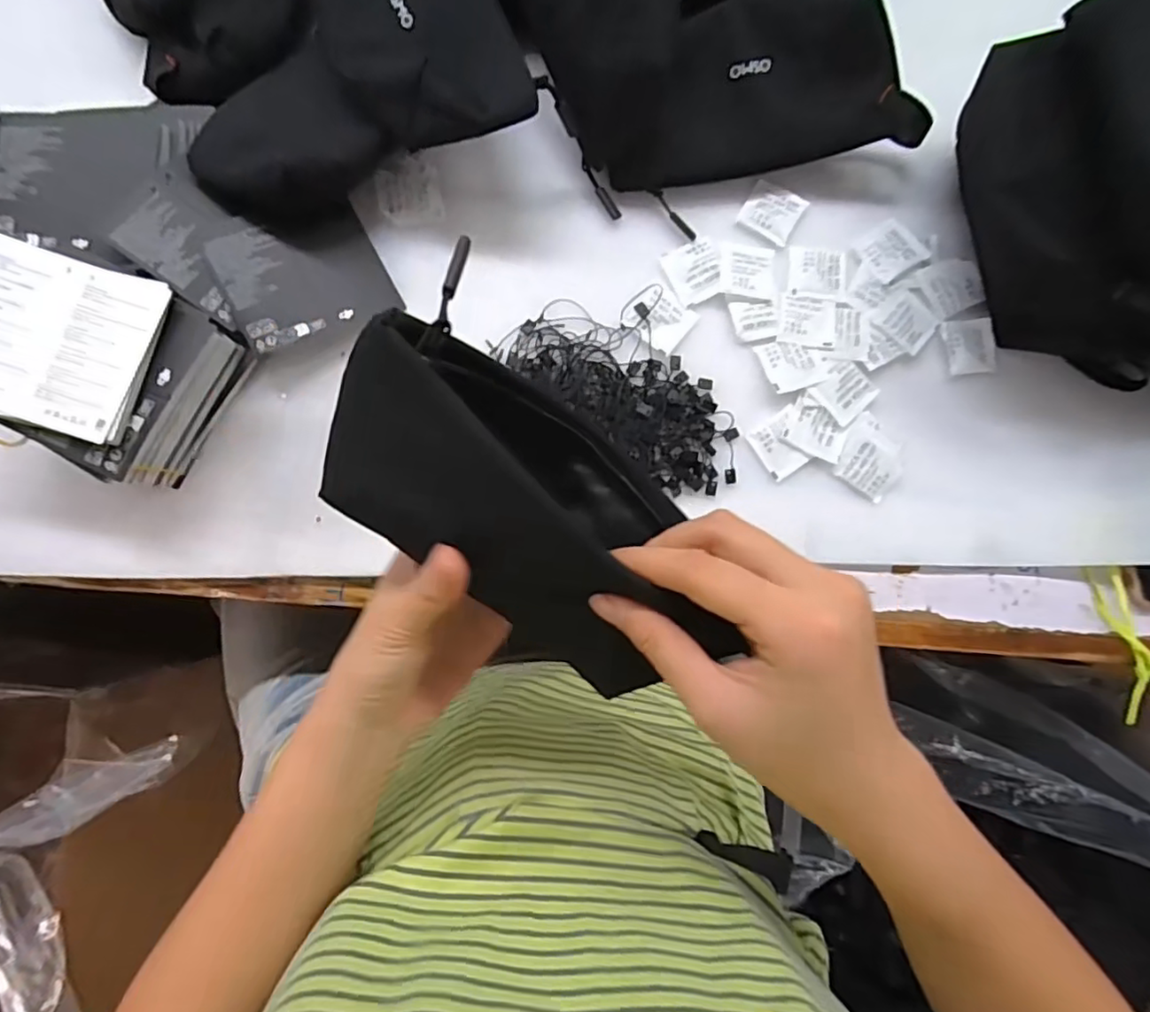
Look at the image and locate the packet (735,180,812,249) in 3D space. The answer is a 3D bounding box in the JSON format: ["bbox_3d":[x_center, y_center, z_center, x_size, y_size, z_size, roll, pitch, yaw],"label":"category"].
[{"bbox_3d":[0.141,-0.209,0.432,0.039,0.004,0.039,30,84,-1],"label":"packet"}]

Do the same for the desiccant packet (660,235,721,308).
[{"bbox_3d":[0.084,-0.164,0.422,0.038,0.004,0.041,-22,87,-6],"label":"desiccant packet"}]

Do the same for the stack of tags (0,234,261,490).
[{"bbox_3d":[-0.277,-0.084,0.351,0.118,0.058,0.104,27,84,-2],"label":"stack of tags"}]

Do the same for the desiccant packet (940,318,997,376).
[{"bbox_3d":[0.282,-0.114,0.433,0.039,0.006,0.039,-8,86,-5],"label":"desiccant packet"}]

